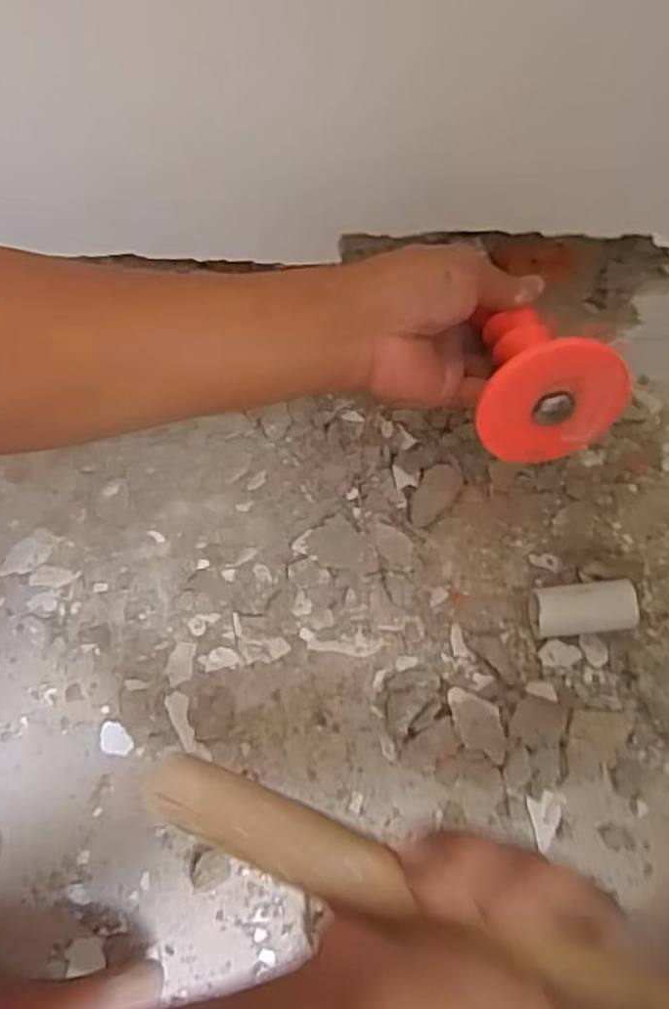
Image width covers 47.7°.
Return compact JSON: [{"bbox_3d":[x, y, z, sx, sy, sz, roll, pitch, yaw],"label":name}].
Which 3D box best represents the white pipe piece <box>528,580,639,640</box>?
[{"bbox_3d":[0.161,0.070,0.491,0.065,0.028,0.031,-7,63,-1],"label":"white pipe piece"}]

